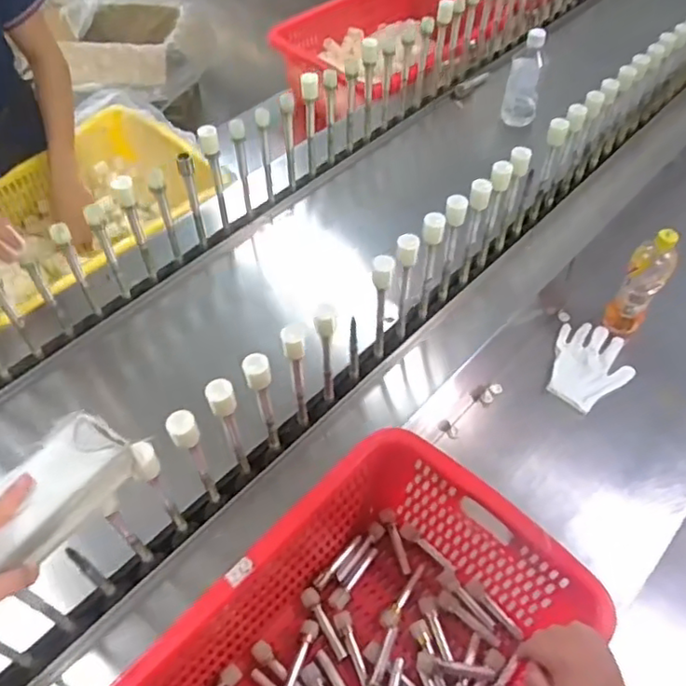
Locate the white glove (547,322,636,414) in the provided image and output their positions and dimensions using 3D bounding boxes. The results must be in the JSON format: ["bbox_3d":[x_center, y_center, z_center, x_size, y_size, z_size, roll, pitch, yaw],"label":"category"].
[{"bbox_3d":[0.432,0.041,1.091,0.128,0.021,0.175,14,53,15],"label":"white glove"}]

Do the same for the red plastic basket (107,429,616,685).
[{"bbox_3d":[0.007,0.377,0.712,0.501,0.180,0.322,-38,63,-24],"label":"red plastic basket"}]

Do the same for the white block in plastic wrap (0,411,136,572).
[{"bbox_3d":[-0.252,0.127,0.551,0.075,0.028,0.134,35,61,22],"label":"white block in plastic wrap"}]

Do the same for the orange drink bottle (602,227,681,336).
[{"bbox_3d":[0.509,-0.104,1.069,0.066,0.207,0.068,23,57,15],"label":"orange drink bottle"}]

